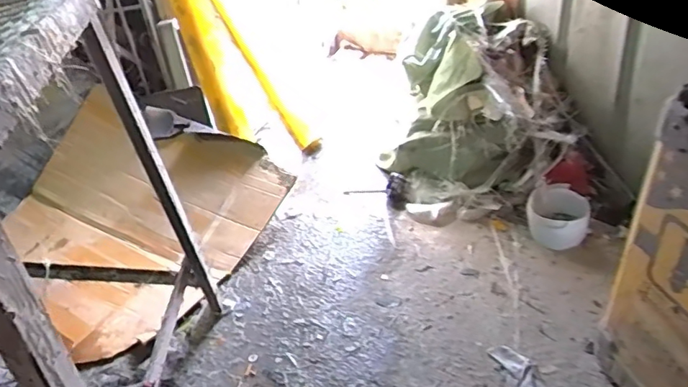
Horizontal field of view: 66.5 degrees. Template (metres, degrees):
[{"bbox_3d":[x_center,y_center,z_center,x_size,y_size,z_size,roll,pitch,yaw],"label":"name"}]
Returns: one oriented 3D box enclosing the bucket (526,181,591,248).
[{"bbox_3d":[0.581,0.061,1.429,0.144,0.132,0.132,4,37,13],"label":"bucket"}]

